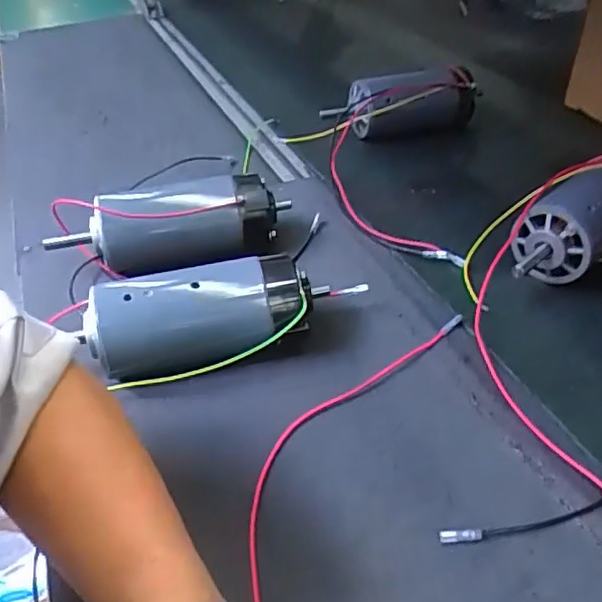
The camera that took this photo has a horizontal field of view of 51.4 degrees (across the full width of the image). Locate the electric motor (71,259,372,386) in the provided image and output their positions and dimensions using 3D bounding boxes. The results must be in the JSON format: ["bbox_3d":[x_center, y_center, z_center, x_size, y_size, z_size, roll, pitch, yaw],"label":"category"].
[{"bbox_3d":[-0.056,0.010,0.487,0.218,0.072,0.072,-9,39,-8],"label":"electric motor"}]

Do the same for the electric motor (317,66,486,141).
[{"bbox_3d":[0.137,-0.247,0.799,0.205,0.078,0.061,-10,38,-9],"label":"electric motor"}]

